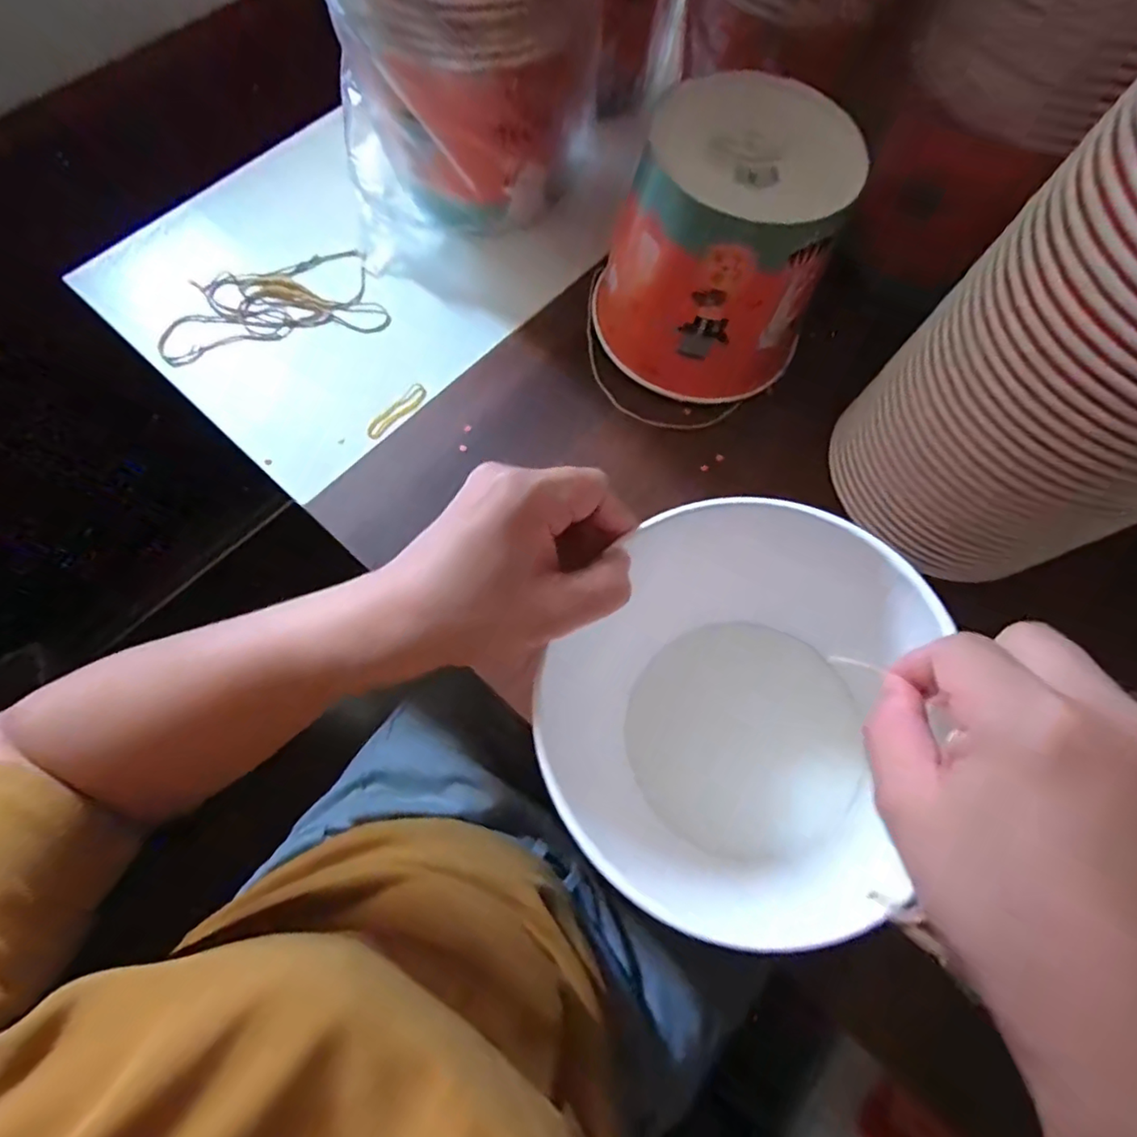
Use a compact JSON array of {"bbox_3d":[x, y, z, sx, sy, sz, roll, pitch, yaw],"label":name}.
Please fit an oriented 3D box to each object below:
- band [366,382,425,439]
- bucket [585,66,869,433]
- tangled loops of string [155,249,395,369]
[{"bbox_3d":[-0.124,-0.114,0.426,0.013,0.004,0.054,38,73,10],"label":"band"},{"bbox_3d":[0.096,-0.201,0.388,0.131,0.137,0.139,1,71,-2],"label":"bucket"},{"bbox_3d":[-0.226,-0.204,0.448,0.156,0.009,0.086,-15,72,-8],"label":"tangled loops of string"}]

